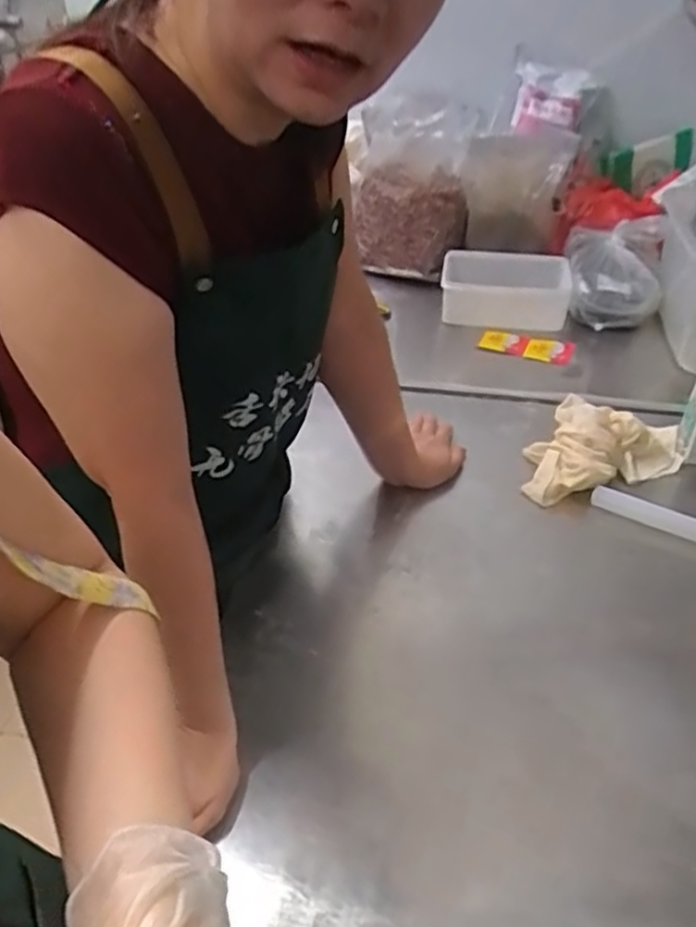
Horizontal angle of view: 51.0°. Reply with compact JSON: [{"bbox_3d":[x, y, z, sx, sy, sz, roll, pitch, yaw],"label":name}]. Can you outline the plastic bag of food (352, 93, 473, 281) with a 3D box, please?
[{"bbox_3d":[0.120,-0.455,1.387,0.186,0.182,0.092,22,43,24],"label":"plastic bag of food"}]

